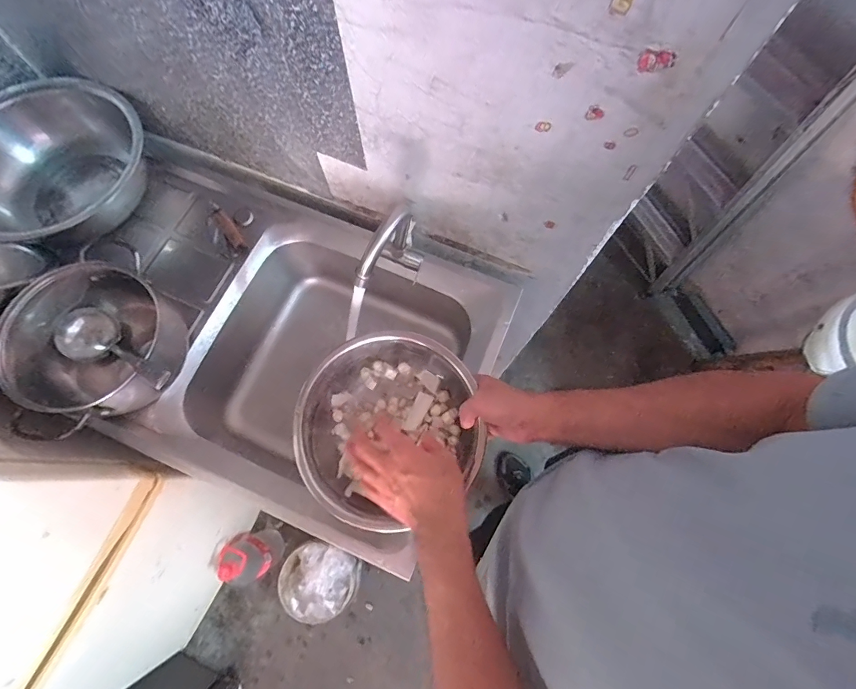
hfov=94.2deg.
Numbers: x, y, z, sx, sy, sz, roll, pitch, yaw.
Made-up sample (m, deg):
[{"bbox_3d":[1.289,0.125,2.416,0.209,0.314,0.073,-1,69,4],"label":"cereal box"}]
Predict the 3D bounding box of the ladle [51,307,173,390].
[{"bbox_3d":[-0.484,0.005,0.612,0.223,0.066,0.087,16,72,28],"label":"ladle"}]

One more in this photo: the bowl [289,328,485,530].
[{"bbox_3d":[-0.057,0.104,0.516,0.232,0.082,0.222,0,73,-1],"label":"bowl"}]

